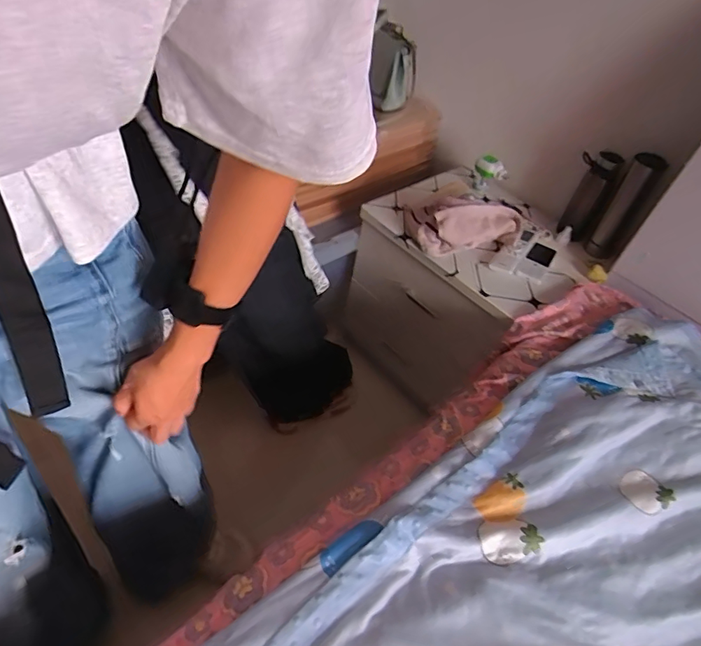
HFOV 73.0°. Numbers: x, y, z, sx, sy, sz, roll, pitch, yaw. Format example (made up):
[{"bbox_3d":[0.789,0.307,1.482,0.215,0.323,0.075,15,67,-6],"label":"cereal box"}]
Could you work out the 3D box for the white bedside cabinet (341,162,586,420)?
[{"bbox_3d":[0.257,-0.054,1.169,0.368,0.412,0.488,-19,54,-28],"label":"white bedside cabinet"}]

